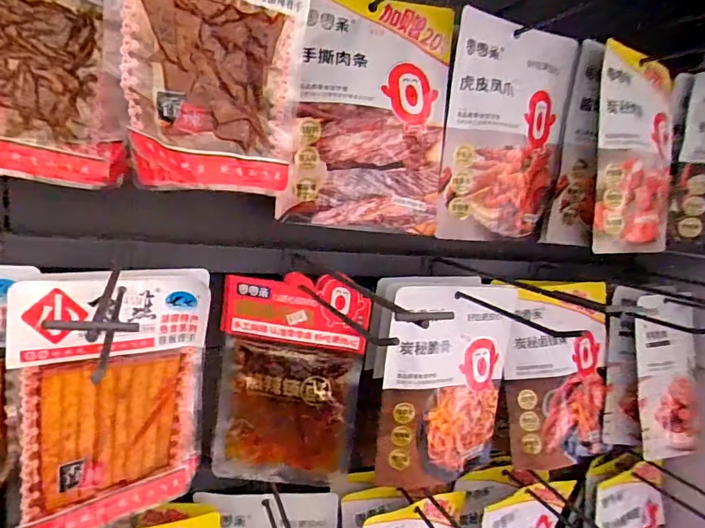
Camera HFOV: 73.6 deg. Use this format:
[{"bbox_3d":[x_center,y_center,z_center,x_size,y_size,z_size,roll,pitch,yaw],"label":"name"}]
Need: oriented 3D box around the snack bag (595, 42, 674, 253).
[{"bbox_3d":[0.360,-0.133,0.583,0.156,0.232,0.026,-3,4,-30],"label":"snack bag"}]

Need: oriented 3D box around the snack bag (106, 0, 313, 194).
[{"bbox_3d":[-0.098,-0.161,0.350,0.150,0.201,0.046,0,12,-34],"label":"snack bag"}]

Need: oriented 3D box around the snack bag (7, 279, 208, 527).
[{"bbox_3d":[-0.223,0.132,0.453,0.169,0.236,0.025,-4,16,-43],"label":"snack bag"}]

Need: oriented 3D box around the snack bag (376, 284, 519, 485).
[{"bbox_3d":[0.120,0.151,0.581,0.184,0.245,0.026,1,7,-25],"label":"snack bag"}]

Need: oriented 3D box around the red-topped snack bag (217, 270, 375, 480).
[{"bbox_3d":[-0.073,0.131,0.537,0.157,0.234,0.024,7,12,1],"label":"red-topped snack bag"}]

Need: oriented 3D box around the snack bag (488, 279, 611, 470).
[{"bbox_3d":[0.287,0.148,0.658,0.168,0.257,0.032,-8,2,-17],"label":"snack bag"}]

